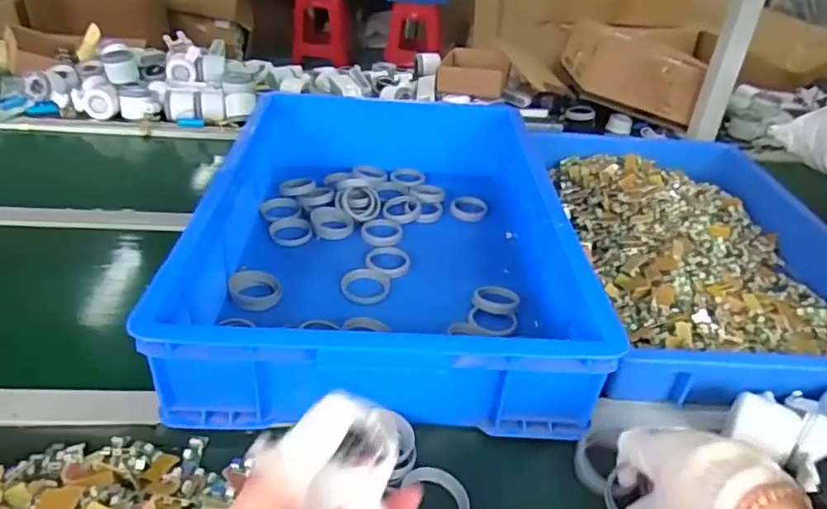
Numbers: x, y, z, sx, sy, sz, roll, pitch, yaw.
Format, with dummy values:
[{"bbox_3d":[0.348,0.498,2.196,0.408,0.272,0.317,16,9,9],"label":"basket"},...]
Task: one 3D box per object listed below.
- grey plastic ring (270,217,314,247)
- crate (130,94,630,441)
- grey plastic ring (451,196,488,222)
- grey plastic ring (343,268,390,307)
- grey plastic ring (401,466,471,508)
[{"bbox_3d":[-0.170,-0.031,0.821,0.058,0.011,0.057,2,35,-5],"label":"grey plastic ring"},{"bbox_3d":[-0.035,-0.060,0.768,0.412,0.113,0.623,2,35,-5],"label":"crate"},{"bbox_3d":[0.086,-0.071,0.915,0.055,0.015,0.055,3,35,-2],"label":"grey plastic ring"},{"bbox_3d":[-0.059,0.038,0.728,0.057,0.011,0.057,3,35,-2],"label":"grey plastic ring"},{"bbox_3d":[0.022,0.201,0.487,0.050,0.016,0.056,-13,39,-24],"label":"grey plastic ring"}]

